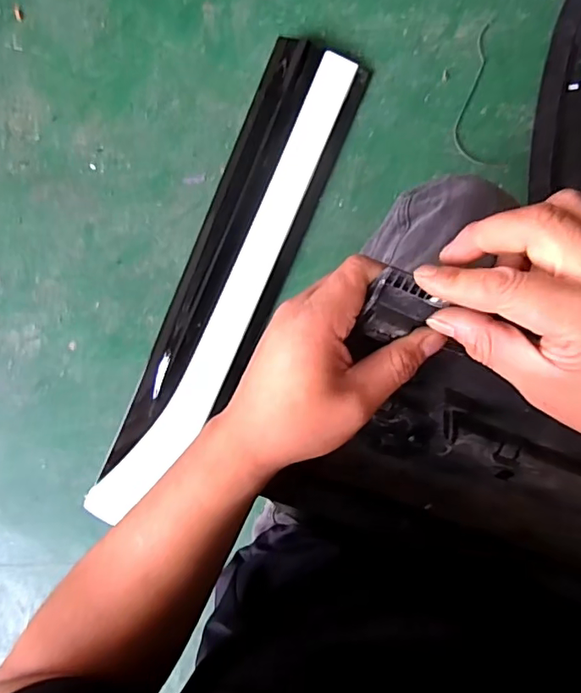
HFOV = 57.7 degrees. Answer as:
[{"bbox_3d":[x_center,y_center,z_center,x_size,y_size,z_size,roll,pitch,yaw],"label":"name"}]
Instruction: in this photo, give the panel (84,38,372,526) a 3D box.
[{"bbox_3d":[-0.105,-0.168,1.062,0.210,0.049,0.939,22,90,4],"label":"panel"}]

